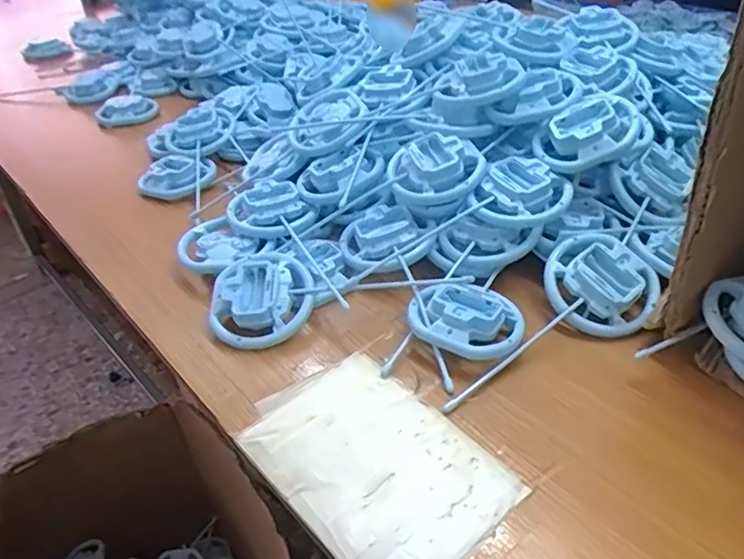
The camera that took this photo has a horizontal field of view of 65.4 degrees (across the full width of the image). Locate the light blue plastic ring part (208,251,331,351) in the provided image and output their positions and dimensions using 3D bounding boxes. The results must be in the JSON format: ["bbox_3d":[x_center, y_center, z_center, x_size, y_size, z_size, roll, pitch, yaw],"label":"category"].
[{"bbox_3d":[-0.107,0.017,0.563,0.106,0.046,0.097,-2,38,2],"label":"light blue plastic ring part"}]

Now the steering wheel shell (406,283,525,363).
[{"bbox_3d":[0.086,0.036,0.529,0.100,0.036,0.081,20,44,27],"label":"steering wheel shell"}]

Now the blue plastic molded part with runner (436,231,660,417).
[{"bbox_3d":[0.155,0.043,0.519,0.236,0.046,0.091,-35,46,-17],"label":"blue plastic molded part with runner"}]

